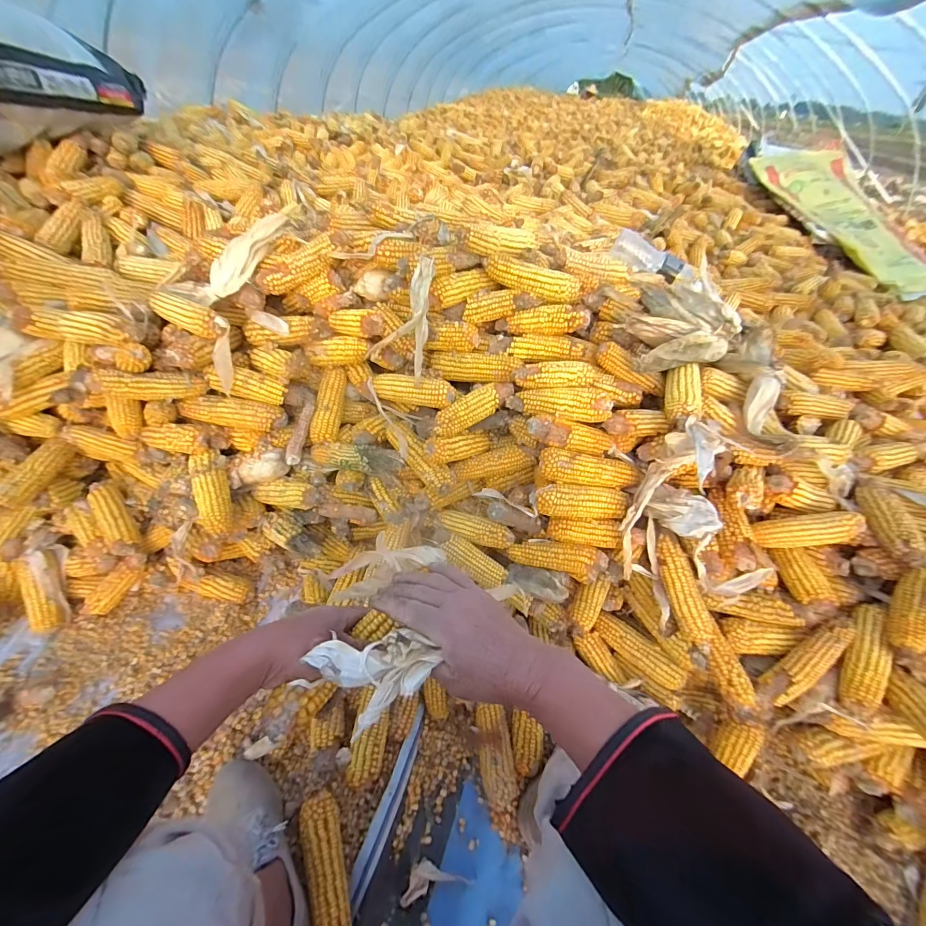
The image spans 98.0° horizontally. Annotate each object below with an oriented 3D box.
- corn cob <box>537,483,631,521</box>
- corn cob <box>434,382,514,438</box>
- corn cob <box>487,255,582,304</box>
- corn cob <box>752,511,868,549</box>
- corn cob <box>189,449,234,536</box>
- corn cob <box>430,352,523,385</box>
[{"bbox_3d":[0.202,0.065,0.670,0.157,0.047,0.042,4,44,-4],"label":"corn cob"},{"bbox_3d":[0.019,-0.097,0.705,0.161,0.041,0.040,-33,56,-19],"label":"corn cob"},{"bbox_3d":[0.128,-0.327,0.721,0.172,0.051,0.041,10,44,2],"label":"corn cob"},{"bbox_3d":[0.553,0.111,0.654,0.156,0.048,0.044,-11,41,16],"label":"corn cob"},{"bbox_3d":[-0.439,0.056,0.706,0.055,0.051,0.160,-15,69,-22],"label":"corn cob"},{"bbox_3d":[0.022,-0.181,0.751,0.167,0.059,0.042,20,45,12],"label":"corn cob"}]

